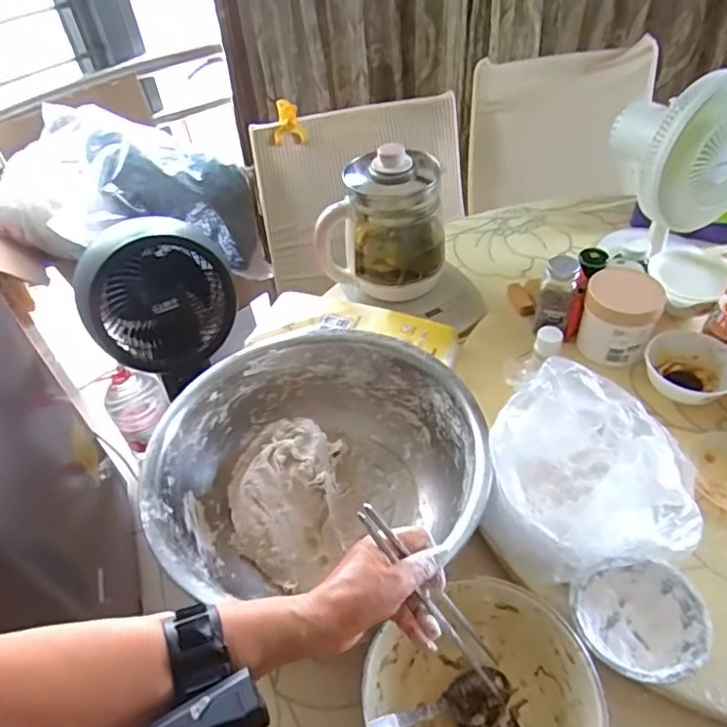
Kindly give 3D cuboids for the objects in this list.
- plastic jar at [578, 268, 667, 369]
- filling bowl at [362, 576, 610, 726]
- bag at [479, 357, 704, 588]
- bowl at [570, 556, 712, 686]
[{"bbox_3d":[0.357,-0.064,0.799,0.093,0.100,0.106,17,50,21],"label":"plastic jar"},{"bbox_3d":[0.106,0.315,0.522,0.197,0.085,0.190,-15,47,-8],"label":"filling bowl"},{"bbox_3d":[0.228,0.122,0.595,0.180,0.146,0.195,3,47,8],"label":"bag"},{"bbox_3d":[0.264,0.248,0.545,0.119,0.040,0.107,-19,47,-13],"label":"bowl"}]

